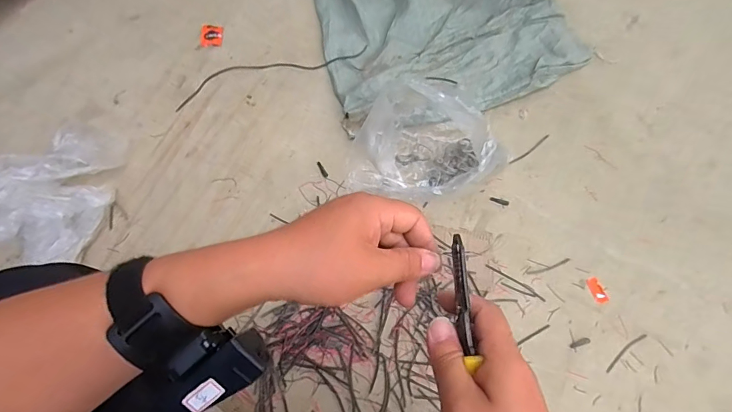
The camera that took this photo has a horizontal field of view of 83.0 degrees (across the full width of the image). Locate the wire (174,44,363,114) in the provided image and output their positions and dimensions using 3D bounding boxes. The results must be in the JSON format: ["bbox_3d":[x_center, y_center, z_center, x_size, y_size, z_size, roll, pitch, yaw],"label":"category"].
[{"bbox_3d":[-0.217,-0.319,0.966,0.453,0.006,0.074,-19,70,-10],"label":"wire"}]

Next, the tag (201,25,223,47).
[{"bbox_3d":[-0.370,-0.409,0.992,0.047,0.009,0.060,-2,68,-3],"label":"tag"}]

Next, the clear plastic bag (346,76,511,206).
[{"bbox_3d":[0.120,-0.108,0.796,0.263,0.190,0.264,34,70,11],"label":"clear plastic bag"}]

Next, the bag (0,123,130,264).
[{"bbox_3d":[-0.574,-0.038,0.759,0.167,0.121,0.283,8,68,1],"label":"bag"}]

